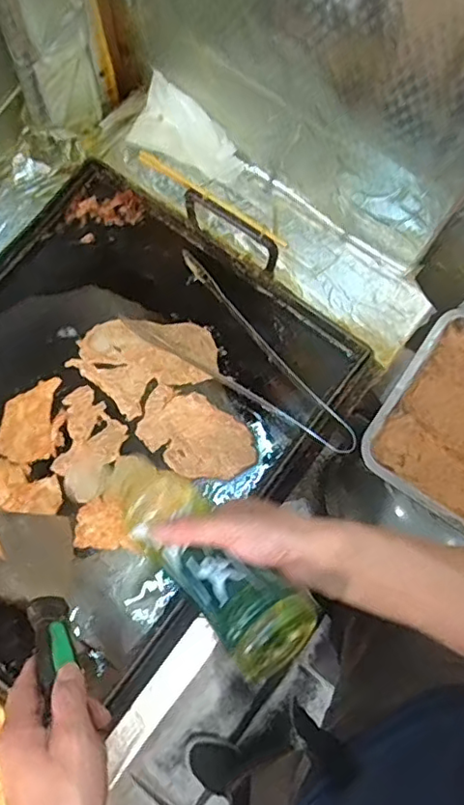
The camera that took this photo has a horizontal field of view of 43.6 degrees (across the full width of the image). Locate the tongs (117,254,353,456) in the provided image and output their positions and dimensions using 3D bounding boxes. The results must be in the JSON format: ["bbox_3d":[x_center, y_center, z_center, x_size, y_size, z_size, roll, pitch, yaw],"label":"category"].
[{"bbox_3d":[0.021,-0.046,0.626,0.277,0.054,0.106,39,79,7],"label":"tongs"}]

